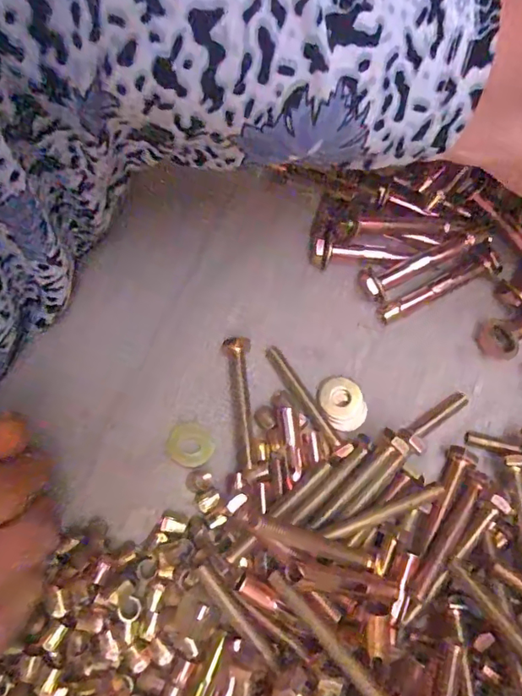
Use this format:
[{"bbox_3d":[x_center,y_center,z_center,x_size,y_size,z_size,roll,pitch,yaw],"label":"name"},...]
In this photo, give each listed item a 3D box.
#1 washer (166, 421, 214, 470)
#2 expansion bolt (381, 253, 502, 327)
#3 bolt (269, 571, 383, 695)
[{"bbox_3d":[-0.034,0.046,0.241,0.022,0.004,0.019,25,68,14],"label":"washer"},{"bbox_3d":[0.089,-0.030,0.255,0.063,0.008,0.009,-26,65,6],"label":"expansion bolt"},{"bbox_3d":[0.025,0.110,0.187,0.008,0.015,0.062,-40,69,-15],"label":"bolt"}]

